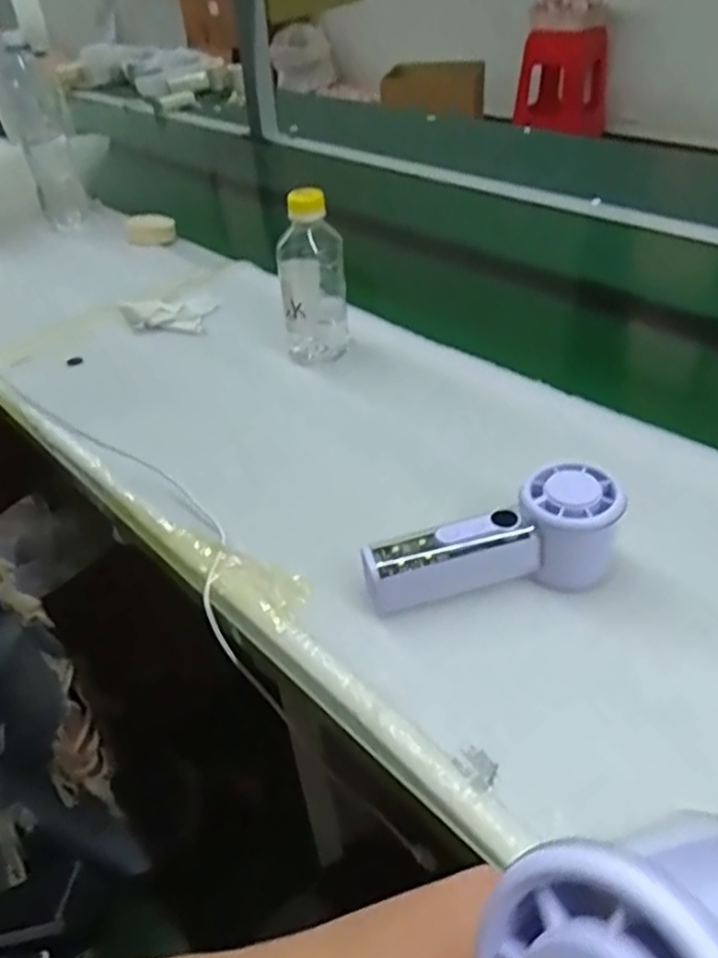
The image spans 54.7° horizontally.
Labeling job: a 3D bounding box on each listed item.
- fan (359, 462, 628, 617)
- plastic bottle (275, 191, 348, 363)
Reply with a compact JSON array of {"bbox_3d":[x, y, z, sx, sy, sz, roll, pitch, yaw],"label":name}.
[{"bbox_3d":[0.077,0.039,0.411,0.149,0.067,0.050,-9,39,-6],"label":"fan"},{"bbox_3d":[-0.040,-0.174,0.610,0.058,0.147,0.050,-7,39,-4],"label":"plastic bottle"}]

